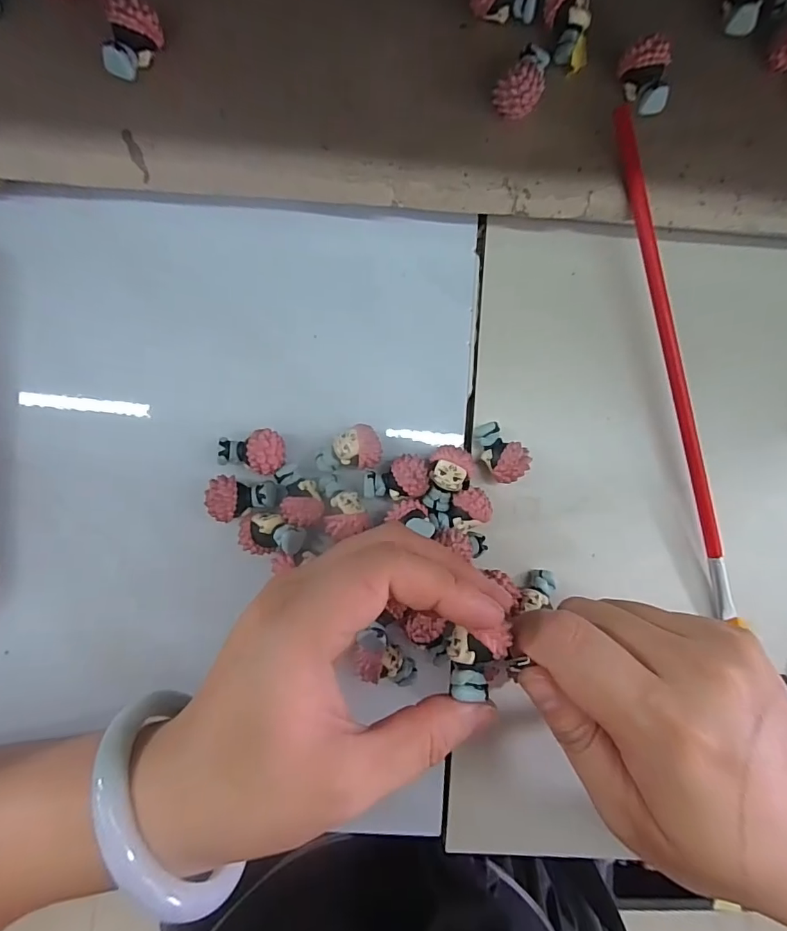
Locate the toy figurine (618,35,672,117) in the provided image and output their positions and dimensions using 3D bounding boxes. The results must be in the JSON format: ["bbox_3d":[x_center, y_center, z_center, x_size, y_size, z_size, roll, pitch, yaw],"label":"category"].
[{"bbox_3d":[0.112,-0.169,0.206,0.017,0.014,0.028,-21,95,0],"label":"toy figurine"}]

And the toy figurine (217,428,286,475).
[{"bbox_3d":[-0.062,-0.006,0.214,0.027,0.021,0.019,-3,95,-2],"label":"toy figurine"}]

